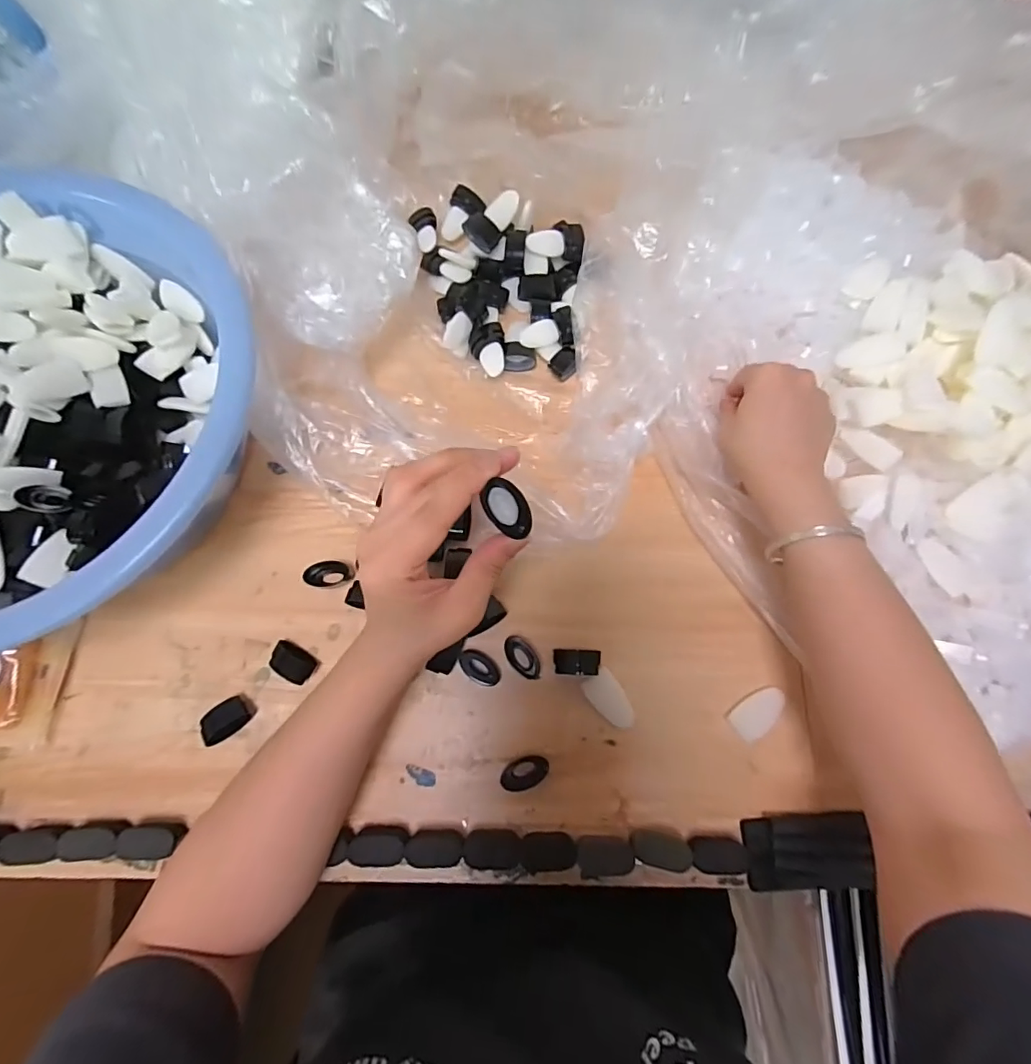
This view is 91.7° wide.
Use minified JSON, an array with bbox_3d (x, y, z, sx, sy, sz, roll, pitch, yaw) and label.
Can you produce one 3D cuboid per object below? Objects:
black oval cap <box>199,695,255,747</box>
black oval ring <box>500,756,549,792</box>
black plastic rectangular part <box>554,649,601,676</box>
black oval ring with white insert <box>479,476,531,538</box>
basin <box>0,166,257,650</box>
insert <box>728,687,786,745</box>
[{"bbox_3d":[-0.204,0.132,0.354,0.034,0.016,0.021,-38,79,-11],"label":"black oval cap"},{"bbox_3d":[0.007,0.168,0.349,0.034,0.010,0.020,-24,71,-18],"label":"black oval ring"},{"bbox_3d":[0.045,0.097,0.372,0.033,0.013,0.018,3,75,-1],"label":"black plastic rectangular part"},{"bbox_3d":[-0.004,-0.011,0.254,0.020,0.010,0.029,-33,97,-5],"label":"black oval ring with white insert"},{"bbox_3d":[-0.346,-0.082,0.348,0.312,0.089,0.329,0,75,-2],"label":"basin"},{"bbox_3d":[0.176,0.130,0.362,0.043,0.005,0.024,-37,79,-11],"label":"insert"}]

